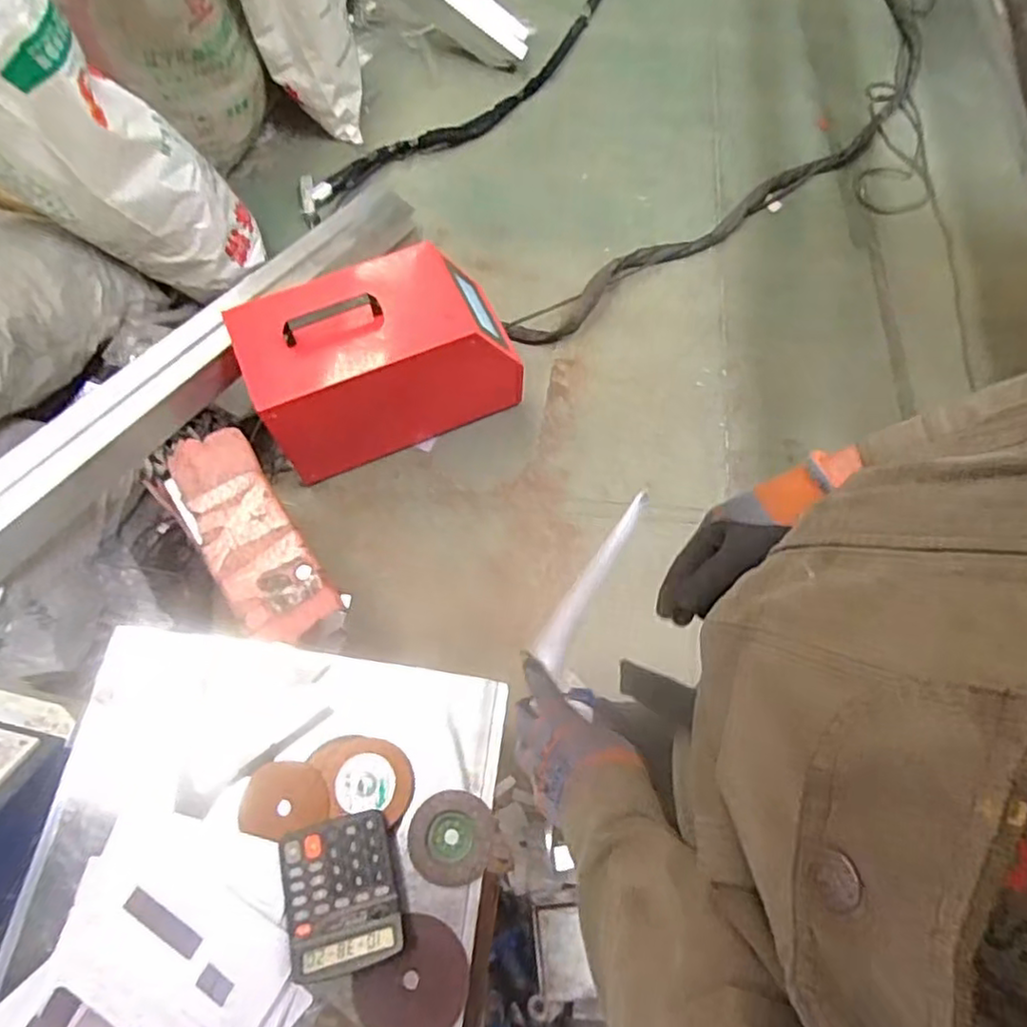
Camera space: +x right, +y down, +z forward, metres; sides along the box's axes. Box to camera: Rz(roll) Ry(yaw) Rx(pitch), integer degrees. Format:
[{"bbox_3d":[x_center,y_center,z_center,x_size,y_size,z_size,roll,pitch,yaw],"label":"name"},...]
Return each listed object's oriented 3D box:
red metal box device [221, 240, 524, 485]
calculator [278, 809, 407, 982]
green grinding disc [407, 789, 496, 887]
[{"bbox_3d":[-0.261,-0.316,1.450,0.558,0.363,0.274,-22,71,-10],"label":"red metal box device"},{"bbox_3d":[-0.187,0.408,0.721,0.120,0.023,0.144,-12,70,-6],"label":"calculator"},{"bbox_3d":[-0.070,0.365,0.755,0.092,0.011,0.094,1,69,-2],"label":"green grinding disc"}]

